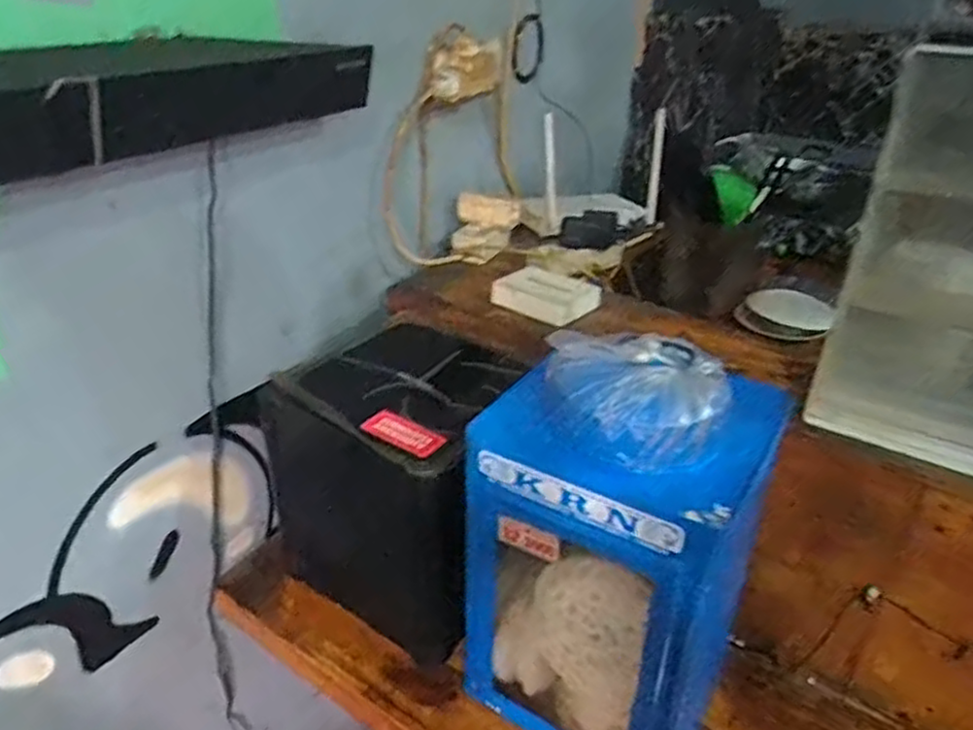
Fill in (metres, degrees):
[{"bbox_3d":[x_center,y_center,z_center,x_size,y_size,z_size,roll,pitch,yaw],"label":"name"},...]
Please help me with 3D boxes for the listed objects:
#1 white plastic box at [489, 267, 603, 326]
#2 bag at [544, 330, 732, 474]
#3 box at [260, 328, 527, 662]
[{"bbox_3d":[0.080,-0.091,0.964,0.119,0.035,0.093,24,35,34],"label":"white plastic box"},{"bbox_3d":[0.124,0.021,0.632,0.116,0.066,0.156,-19,35,-34],"label":"bag"},{"bbox_3d":[-0.079,0.138,0.869,0.260,0.281,0.224,21,33,31],"label":"box"}]

